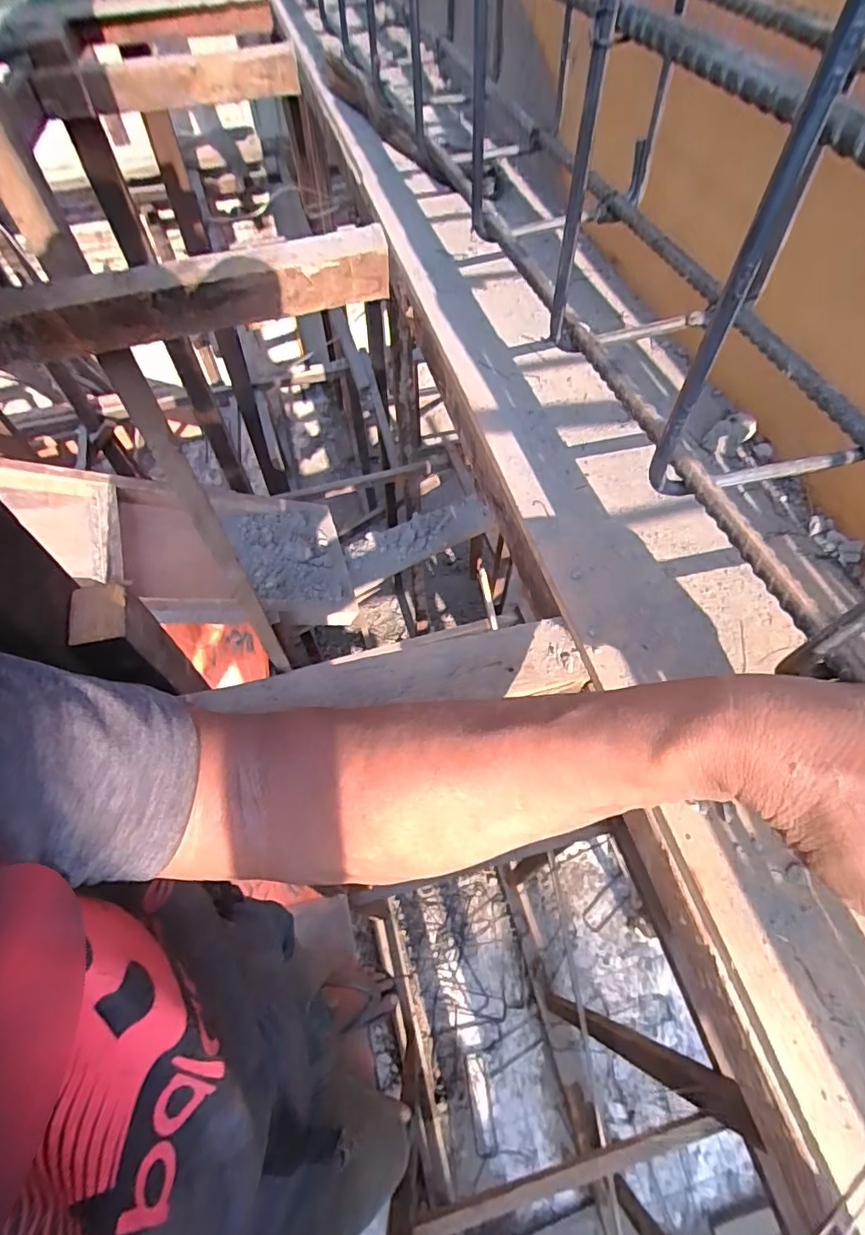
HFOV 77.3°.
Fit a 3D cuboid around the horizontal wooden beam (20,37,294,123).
[{"bbox_3d":[-0.477,-0.975,0.991,0.457,0.071,0.081,-8,59,-3],"label":"horizontal wooden beam"}]

